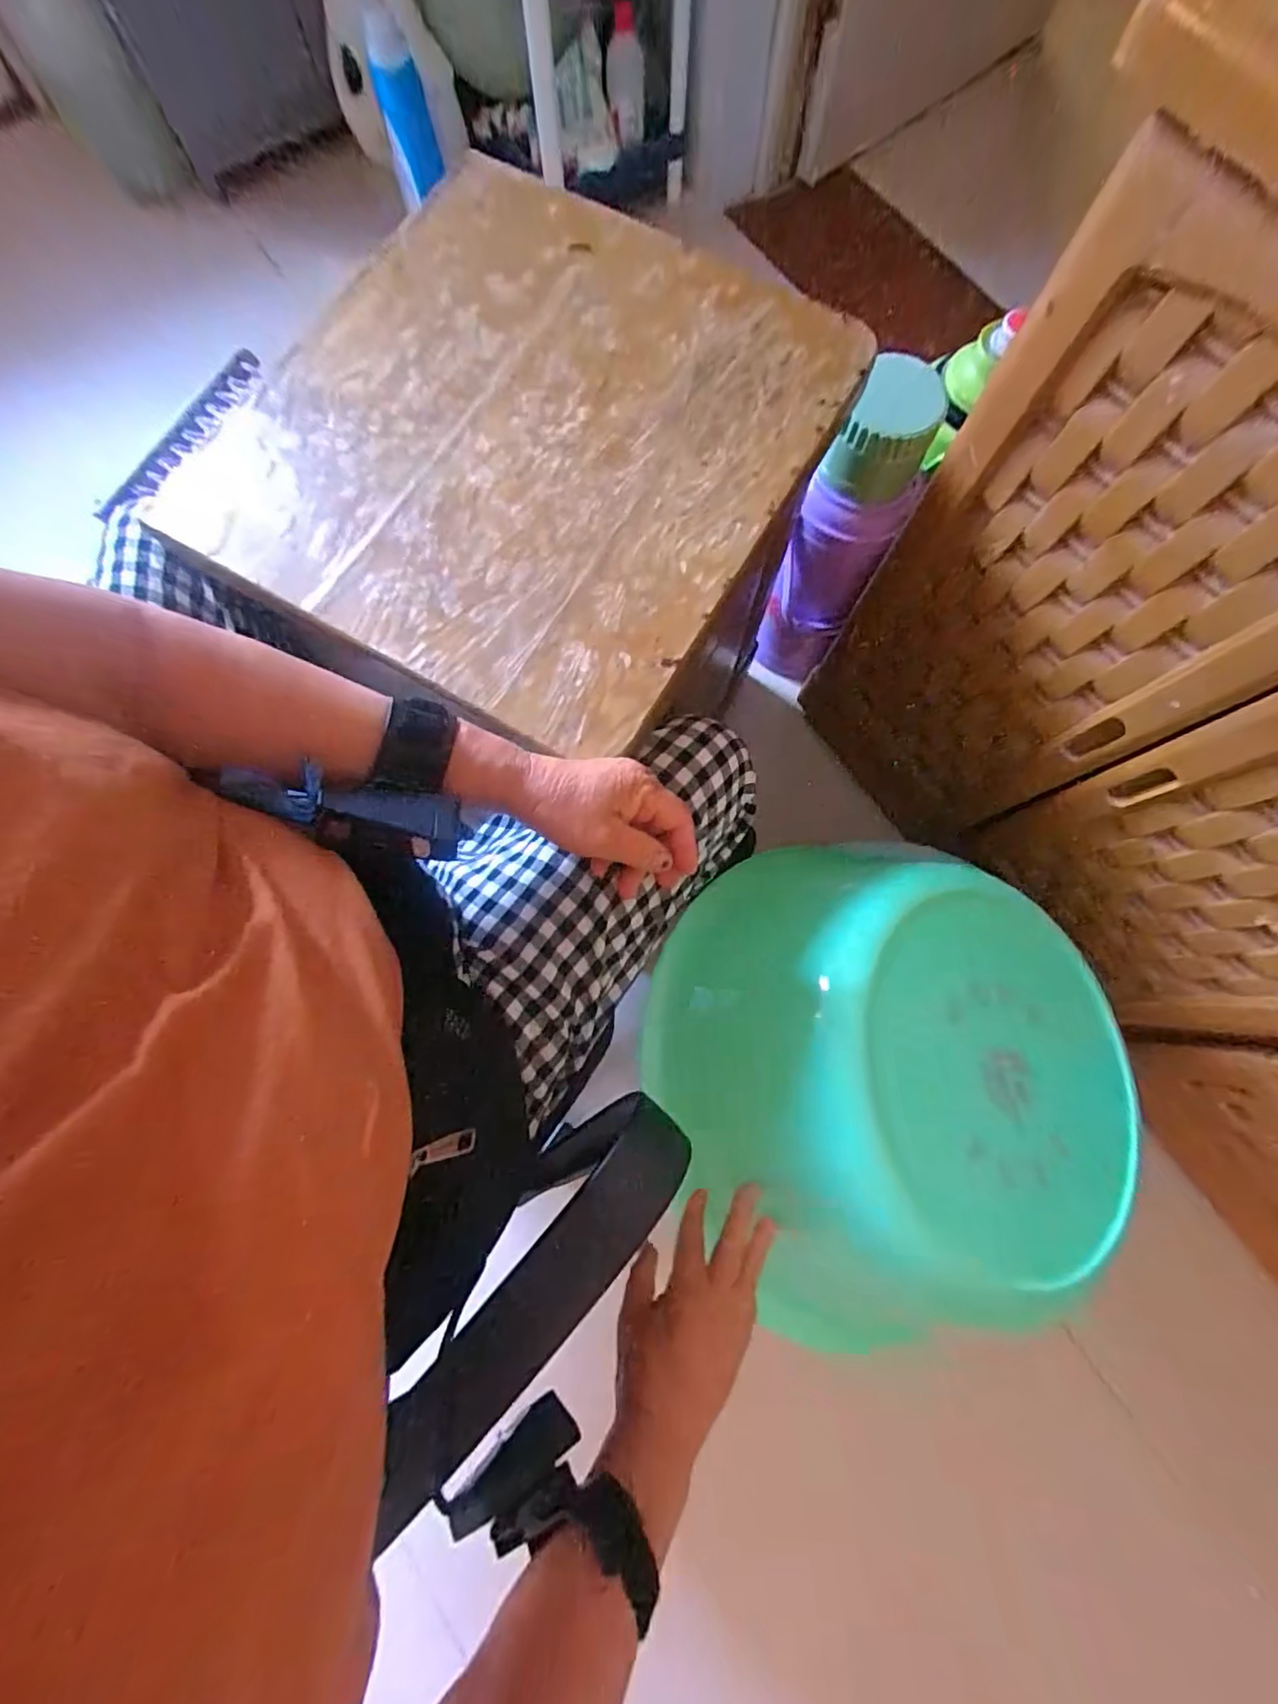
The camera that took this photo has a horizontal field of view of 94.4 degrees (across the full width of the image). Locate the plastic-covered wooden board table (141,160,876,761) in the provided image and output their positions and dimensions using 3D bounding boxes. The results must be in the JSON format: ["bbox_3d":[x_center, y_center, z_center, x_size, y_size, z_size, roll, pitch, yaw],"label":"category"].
[{"bbox_3d":[-0.091,-0.321,0.454,0.408,0.030,0.443,31,79,7],"label":"plastic-covered wooden board table"}]

